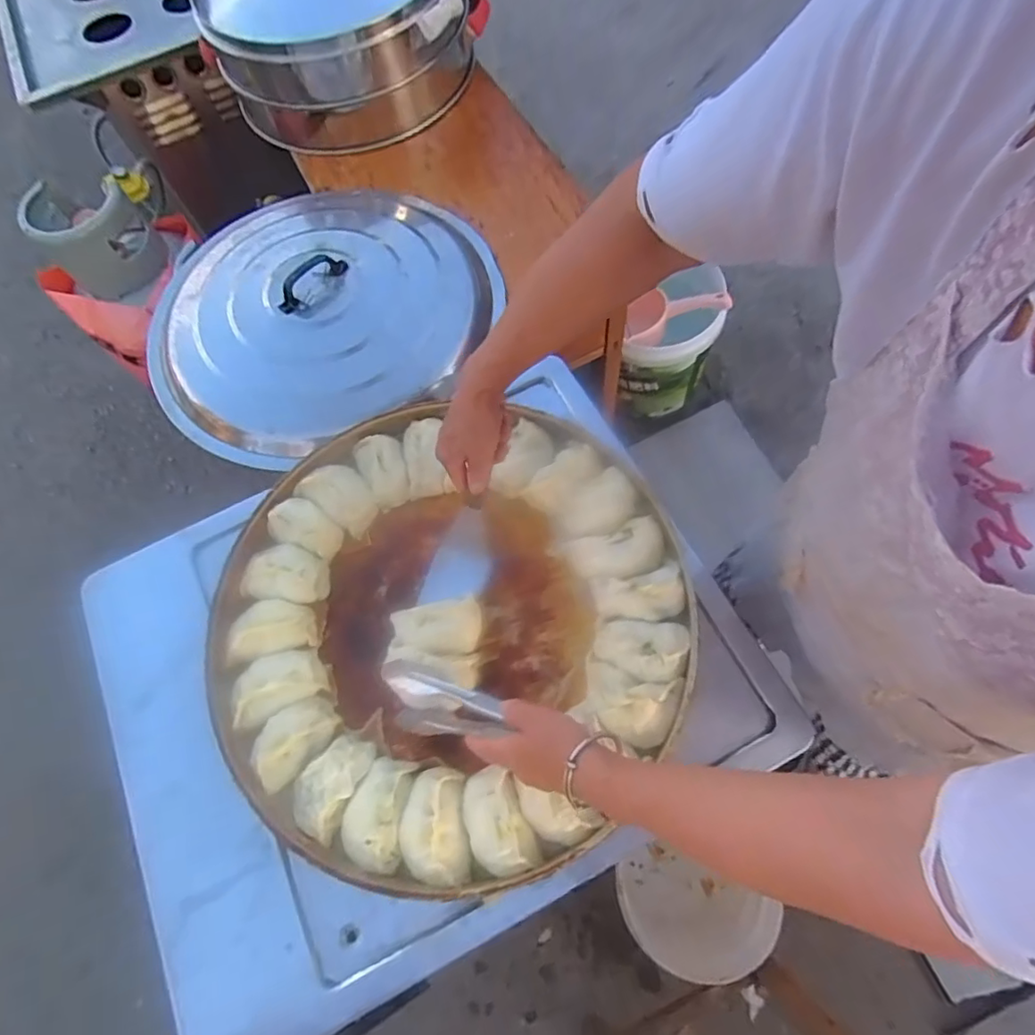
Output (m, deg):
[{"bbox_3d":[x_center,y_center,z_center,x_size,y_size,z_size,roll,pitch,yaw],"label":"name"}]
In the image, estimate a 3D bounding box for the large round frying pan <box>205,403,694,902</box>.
[{"bbox_3d":[-0.083,0.116,0.671,0.526,0.091,0.535,-2,69,5],"label":"large round frying pan"}]

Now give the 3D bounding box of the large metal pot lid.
[{"bbox_3d":[-0.319,-0.349,0.909,0.537,0.076,0.471,-33,69,-7],"label":"large metal pot lid"}]

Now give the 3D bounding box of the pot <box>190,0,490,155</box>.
[{"bbox_3d":[-0.334,-0.939,1.058,0.492,0.220,0.397,-16,68,0],"label":"pot"}]

